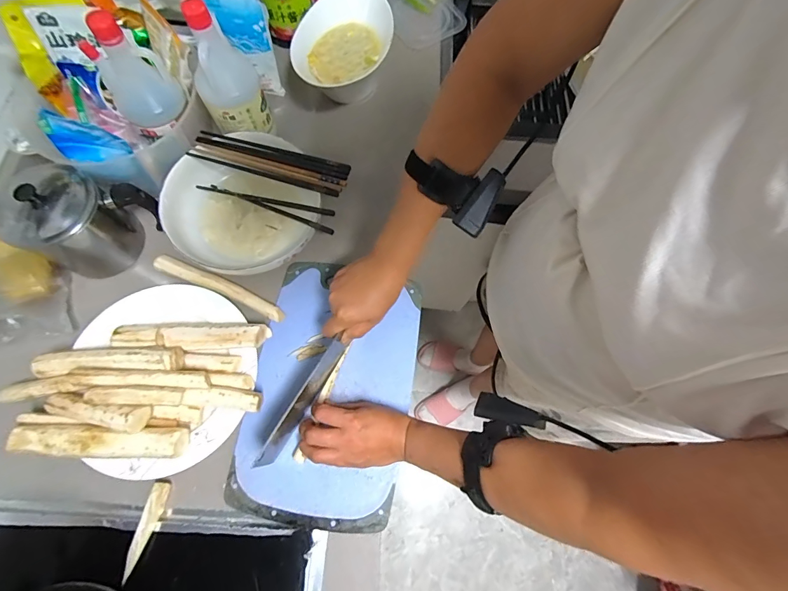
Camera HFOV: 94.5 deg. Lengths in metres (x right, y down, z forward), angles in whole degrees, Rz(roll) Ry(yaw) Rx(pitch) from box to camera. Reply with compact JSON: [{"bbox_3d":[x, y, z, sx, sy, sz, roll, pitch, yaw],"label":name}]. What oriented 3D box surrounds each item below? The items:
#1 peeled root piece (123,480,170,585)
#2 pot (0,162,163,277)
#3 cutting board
[{"bbox_3d":[-0.293,0.274,0.430,0.019,0.022,0.094,8,71,0],"label":"peeled root piece"},{"bbox_3d":[-0.430,-0.103,0.500,0.148,0.133,0.114,17,71,3],"label":"pot"},{"bbox_3d":[-0.084,0.124,0.504,0.212,0.015,0.342,9,71,0],"label":"cutting board"}]

